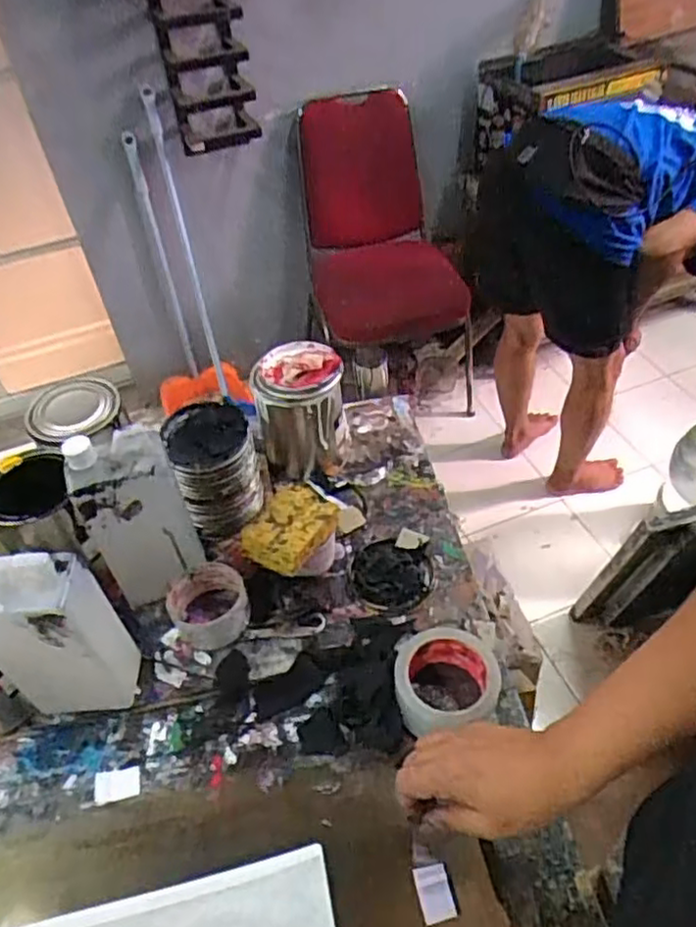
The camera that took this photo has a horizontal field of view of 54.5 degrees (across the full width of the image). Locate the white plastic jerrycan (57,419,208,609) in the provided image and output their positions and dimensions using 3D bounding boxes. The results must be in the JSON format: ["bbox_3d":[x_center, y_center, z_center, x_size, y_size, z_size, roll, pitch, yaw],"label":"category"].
[{"bbox_3d":[-0.220,0.055,0.700,0.104,0.206,0.062,-25,48,-18],"label":"white plastic jerrycan"}]

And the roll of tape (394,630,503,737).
[{"bbox_3d":[0.097,0.214,0.660,0.101,0.050,0.102,-4,46,4],"label":"roll of tape"}]

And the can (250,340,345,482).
[{"bbox_3d":[-0.057,-0.064,0.873,0.112,0.165,0.102,-4,46,3],"label":"can"}]

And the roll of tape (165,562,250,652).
[{"bbox_3d":[-0.149,0.157,0.733,0.082,0.056,0.082,-4,46,4],"label":"roll of tape"}]

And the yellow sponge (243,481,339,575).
[{"bbox_3d":[-0.061,0.067,0.735,0.073,0.032,0.099,20,50,24],"label":"yellow sponge"}]

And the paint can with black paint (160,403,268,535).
[{"bbox_3d":[-0.155,0.005,0.799,0.092,0.132,0.096,-4,46,4],"label":"paint can with black paint"}]

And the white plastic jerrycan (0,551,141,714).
[{"bbox_3d":[-0.264,0.164,0.624,0.104,0.235,0.057,-3,45,3],"label":"white plastic jerrycan"}]

